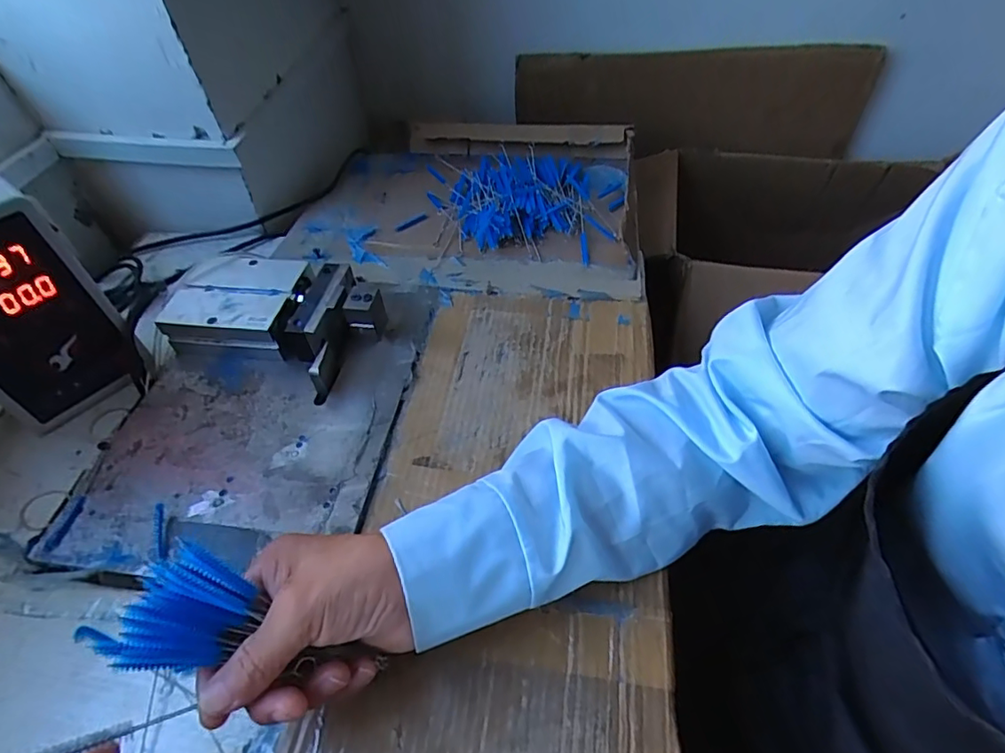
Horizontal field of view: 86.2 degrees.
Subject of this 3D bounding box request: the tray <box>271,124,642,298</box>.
[{"bbox_3d":[-0.045,-0.215,0.637,0.386,0.037,0.308,2,50,7],"label":"tray"}]

